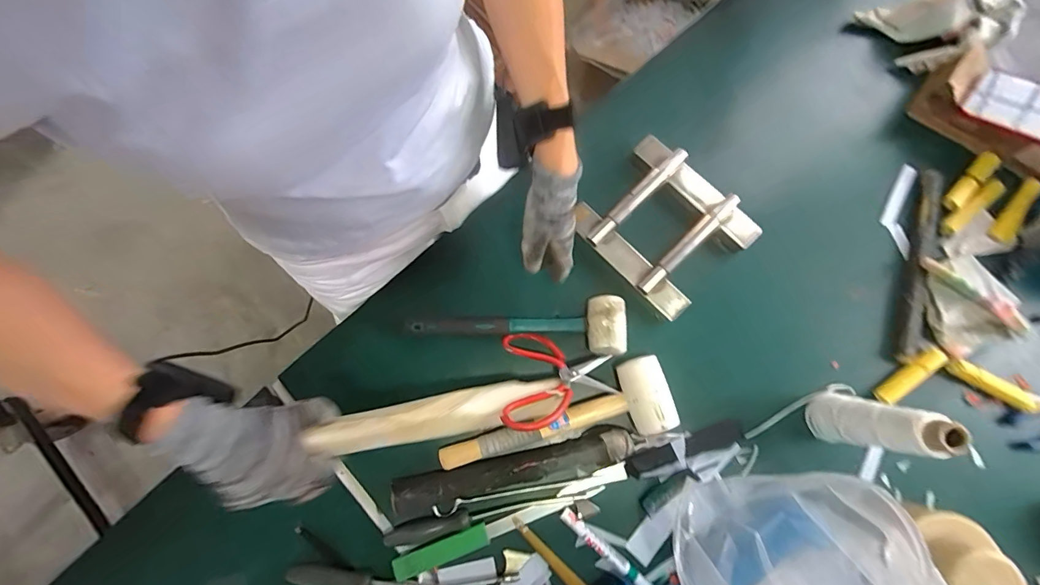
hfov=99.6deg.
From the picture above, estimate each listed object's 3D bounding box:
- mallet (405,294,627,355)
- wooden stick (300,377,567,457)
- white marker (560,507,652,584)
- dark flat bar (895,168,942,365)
[{"bbox_3d":[-0.007,0.036,0.580,0.289,0.046,0.076,3,80,1],"label":"mallet"},{"bbox_3d":[-0.077,0.132,0.466,0.260,0.022,0.046,-5,78,-26],"label":"wooden stick"},{"bbox_3d":[0.106,0.317,0.534,0.140,0.011,0.017,40,82,7],"label":"white marker"},{"bbox_3d":[0.538,-0.037,0.585,0.036,0.014,0.264,15,80,3],"label":"dark flat bar"}]

